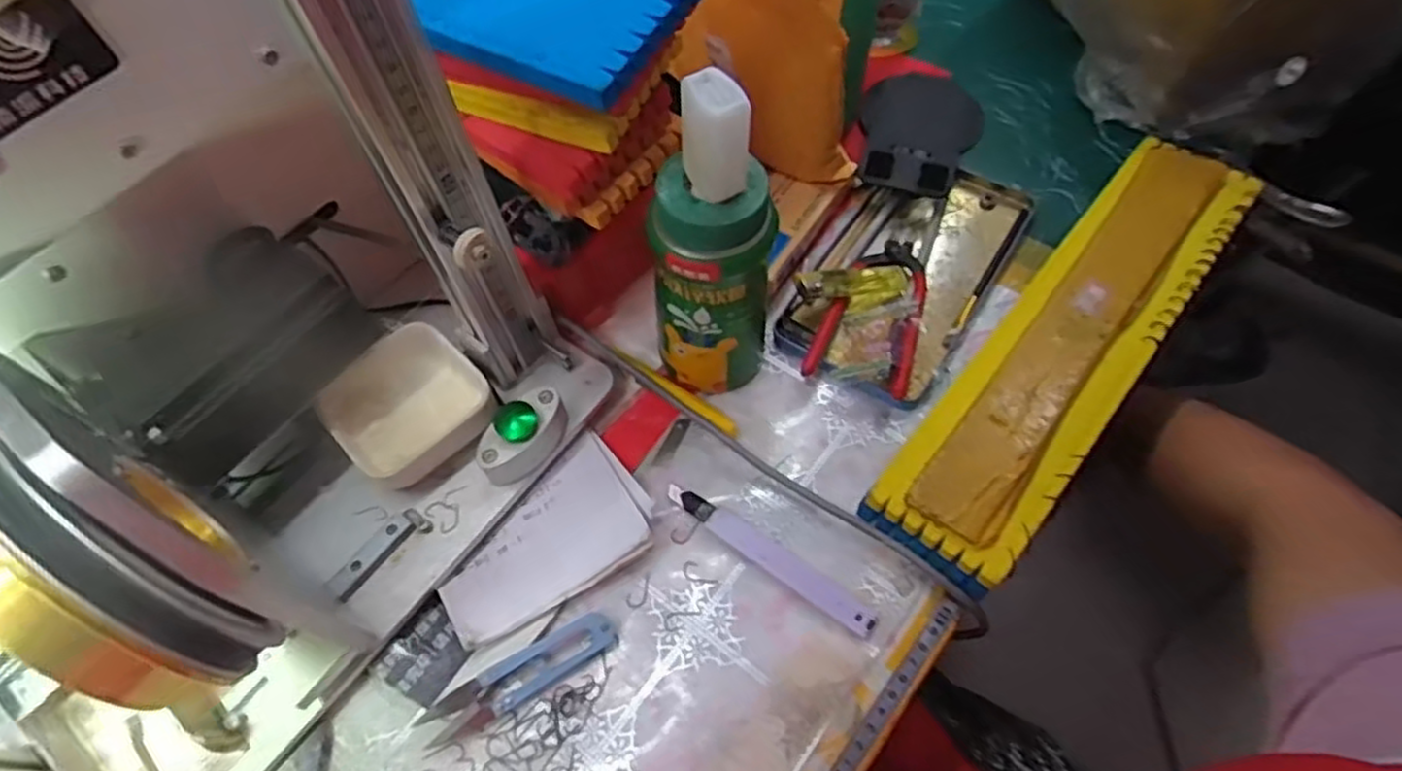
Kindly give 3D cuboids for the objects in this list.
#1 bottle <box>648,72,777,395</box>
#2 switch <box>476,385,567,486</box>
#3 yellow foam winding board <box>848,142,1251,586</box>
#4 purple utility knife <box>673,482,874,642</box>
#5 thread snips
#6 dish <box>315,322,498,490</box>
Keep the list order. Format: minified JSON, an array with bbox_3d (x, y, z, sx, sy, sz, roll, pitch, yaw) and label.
[{"bbox_3d":[0.005,-0.063,0.391,0.070,0.193,0.049,0,60,3],"label":"bottle"},{"bbox_3d":[-0.097,0.027,0.418,0.024,0.037,0.060,25,65,16],"label":"switch"},{"bbox_3d":[0.222,-0.031,0.442,0.080,0.039,0.333,35,68,21],"label":"yellow foam winding board"},{"bbox_3d":[0.036,0.092,0.408,0.130,0.008,0.015,34,68,20],"label":"purple utility knife"},{"bbox_3d":[-0.091,0.147,0.378,0.100,0.015,0.022,-30,63,-13],"label":"thread snips"},{"bbox_3d":[-0.169,0.011,0.430,0.079,0.028,0.078,-41,66,-18],"label":"dish"}]

